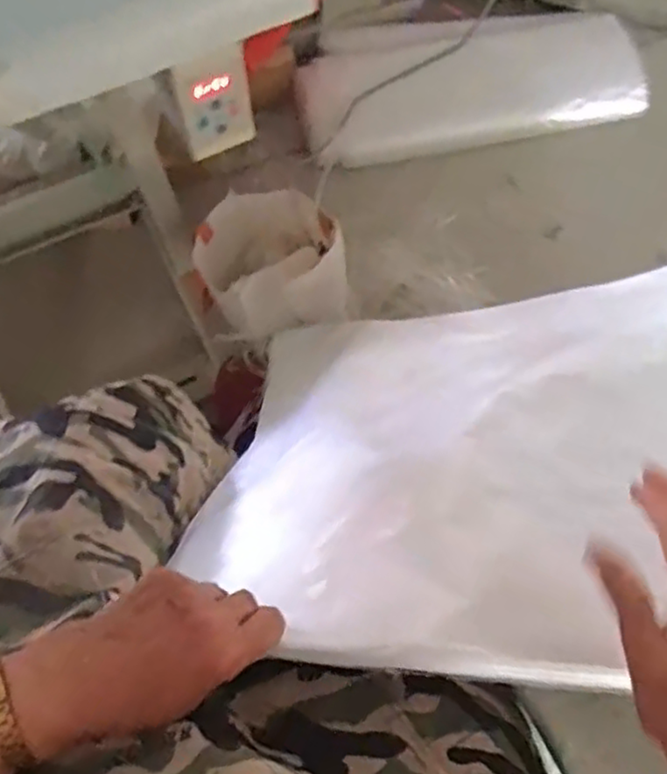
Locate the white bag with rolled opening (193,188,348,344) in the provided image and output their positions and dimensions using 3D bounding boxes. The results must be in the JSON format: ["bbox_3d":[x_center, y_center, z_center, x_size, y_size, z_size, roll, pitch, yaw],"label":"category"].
[{"bbox_3d":[-0.083,-0.157,0.915,0.181,0.128,0.179,-21,70,-8],"label":"white bag with rolled opening"}]

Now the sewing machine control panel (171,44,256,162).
[{"bbox_3d":[-0.089,-0.214,0.513,0.055,0.083,0.012,-26,71,-10],"label":"sewing machine control panel"}]

